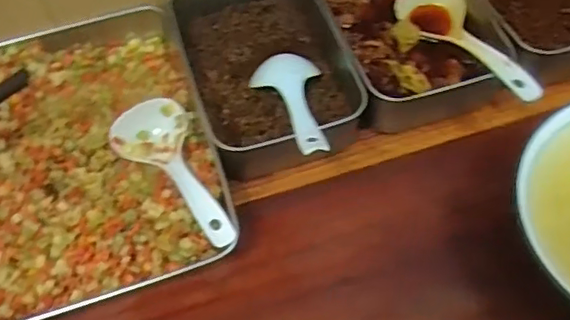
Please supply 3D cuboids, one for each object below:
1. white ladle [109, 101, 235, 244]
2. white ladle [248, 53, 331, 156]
[{"bbox_3d":[-0.095,0.012,0.525,0.070,0.034,0.181,-29,49,-15],"label":"white ladle"},{"bbox_3d":[0.009,-0.049,0.533,0.063,0.017,0.158,-10,39,-4],"label":"white ladle"}]

